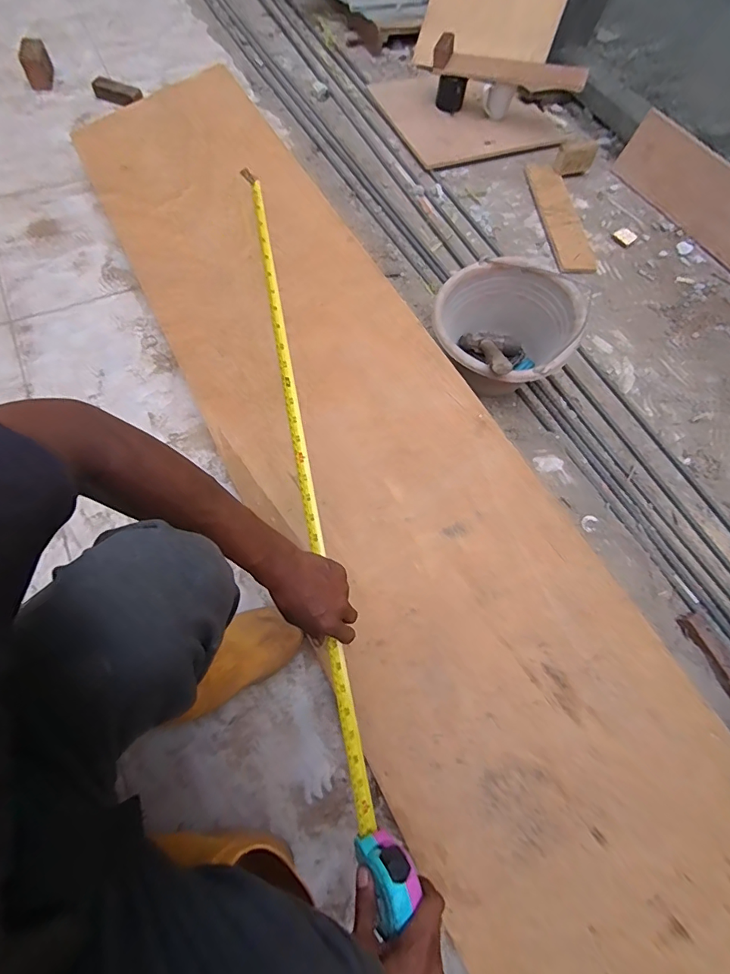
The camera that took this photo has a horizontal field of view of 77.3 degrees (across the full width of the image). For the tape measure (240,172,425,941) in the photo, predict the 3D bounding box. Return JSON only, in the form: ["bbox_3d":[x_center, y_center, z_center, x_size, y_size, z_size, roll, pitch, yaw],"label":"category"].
[{"bbox_3d":[-0.060,-0.002,0.546,0.047,0.071,0.870,-10,79,-8],"label":"tape measure"}]

